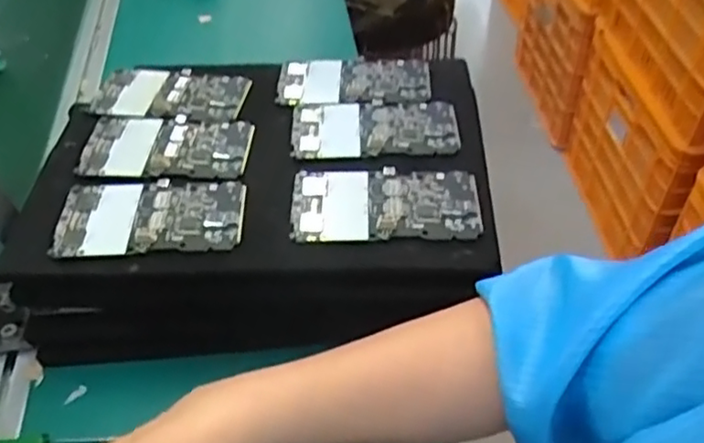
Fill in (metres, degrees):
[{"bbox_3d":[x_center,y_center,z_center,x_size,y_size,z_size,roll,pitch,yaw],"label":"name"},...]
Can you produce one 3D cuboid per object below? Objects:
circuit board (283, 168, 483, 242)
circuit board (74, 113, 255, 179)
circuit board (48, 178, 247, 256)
[{"bbox_3d":[0.024,-0.013,0.479,0.135,0.008,0.065,-2,47,2],"label":"circuit board"},{"bbox_3d":[-0.149,-0.062,0.529,0.132,0.006,0.068,0,47,4],"label":"circuit board"},{"bbox_3d":[-0.144,-0.004,0.472,0.131,0.005,0.066,-4,47,0],"label":"circuit board"}]

